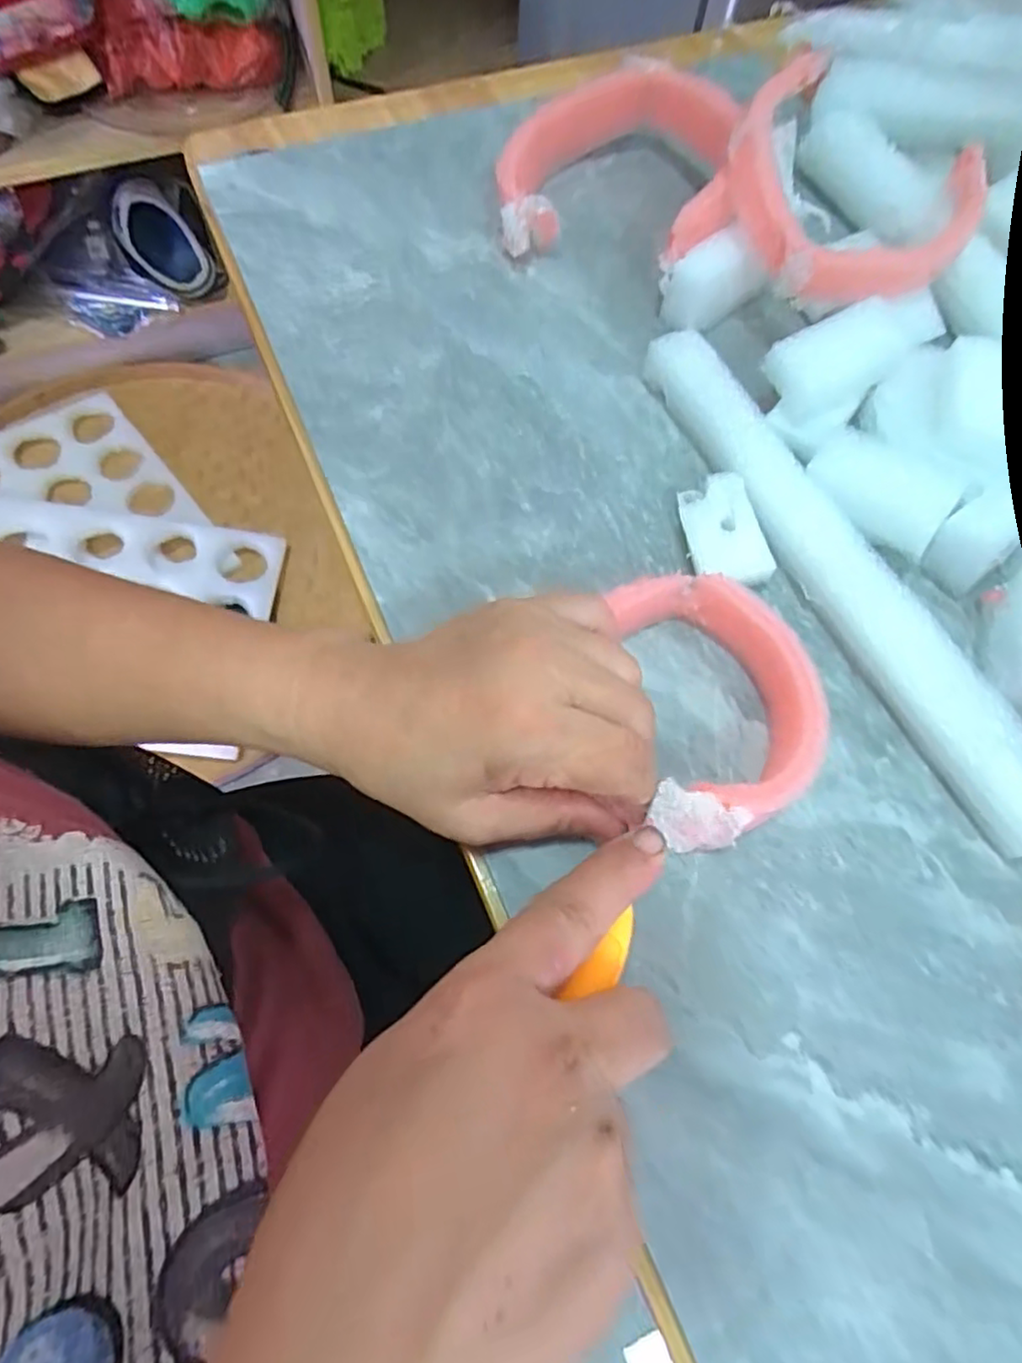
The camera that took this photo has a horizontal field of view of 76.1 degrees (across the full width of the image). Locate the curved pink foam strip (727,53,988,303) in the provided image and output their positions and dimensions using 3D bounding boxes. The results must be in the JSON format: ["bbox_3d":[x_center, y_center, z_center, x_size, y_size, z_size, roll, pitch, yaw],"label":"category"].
[{"bbox_3d":[0.153,-0.221,0.293,0.110,0.034,0.110,30,70,7],"label":"curved pink foam strip"}]

